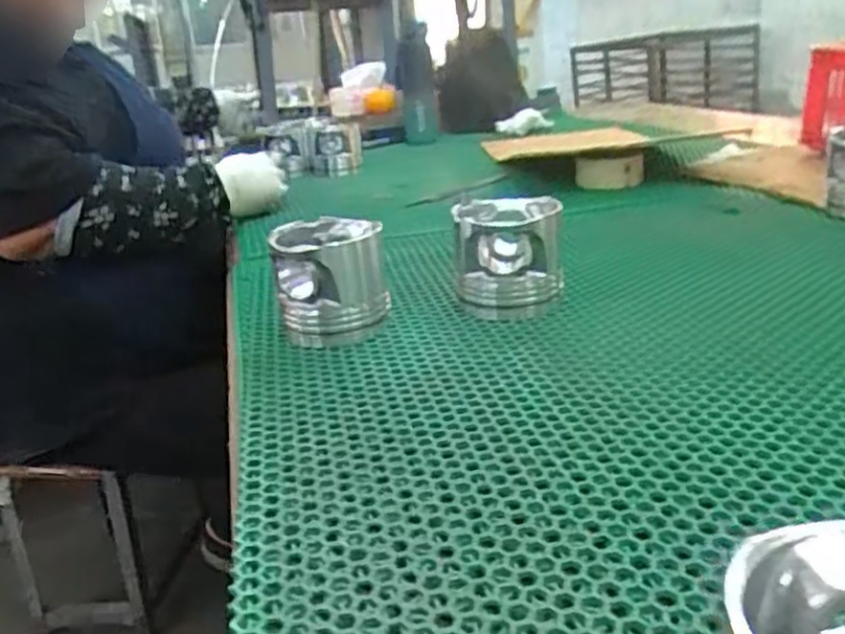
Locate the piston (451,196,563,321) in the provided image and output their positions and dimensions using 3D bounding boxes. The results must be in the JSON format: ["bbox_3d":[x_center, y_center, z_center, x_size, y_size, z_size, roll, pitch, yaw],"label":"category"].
[{"bbox_3d":[0.075,-0.053,0.633,0.091,0.086,0.092,-2,22,9],"label":"piston"}]

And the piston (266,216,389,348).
[{"bbox_3d":[-0.077,-0.028,0.607,0.087,0.090,0.085,-9,22,-8],"label":"piston"}]

